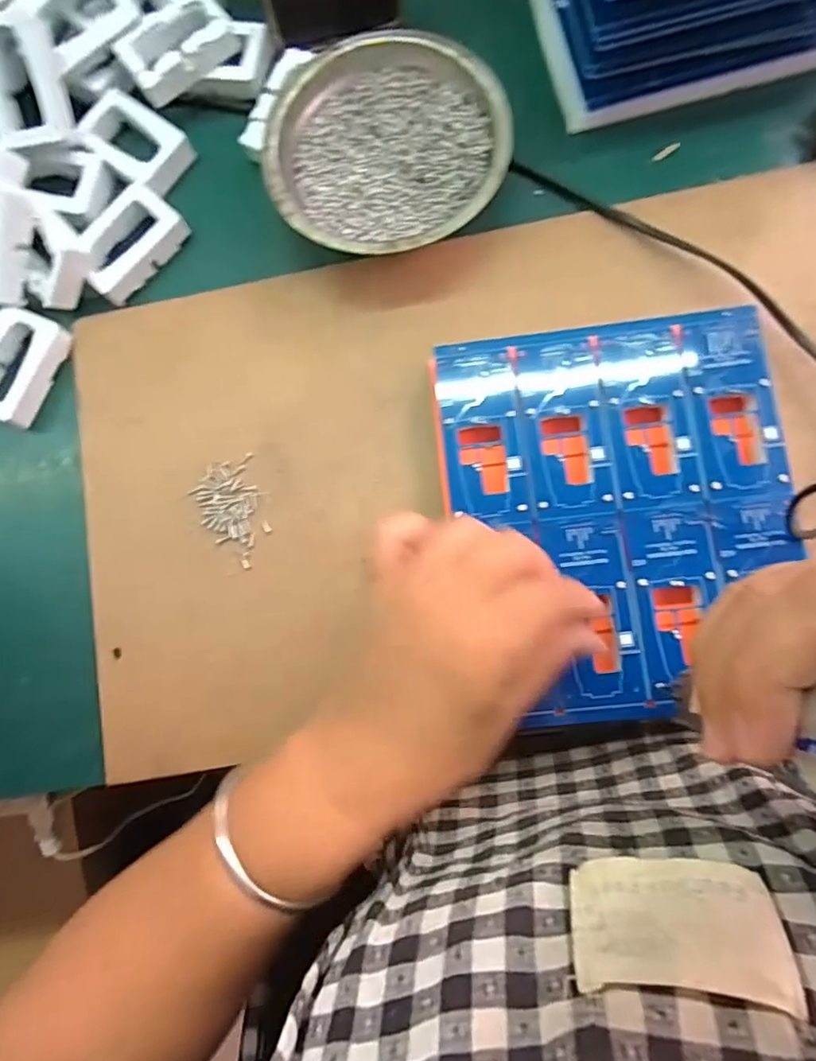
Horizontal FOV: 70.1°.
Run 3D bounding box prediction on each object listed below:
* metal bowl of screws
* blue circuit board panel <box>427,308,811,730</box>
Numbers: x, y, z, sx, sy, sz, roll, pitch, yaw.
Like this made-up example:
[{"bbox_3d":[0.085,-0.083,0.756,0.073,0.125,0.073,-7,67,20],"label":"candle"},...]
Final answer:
[{"bbox_3d":[-0.011,-0.200,0.317,0.124,0.034,0.120,-1,83,4],"label":"metal bowl of screws"},{"bbox_3d":[0.102,-0.010,0.280,0.158,0.005,0.188,-7,83,3],"label":"blue circuit board panel"}]

